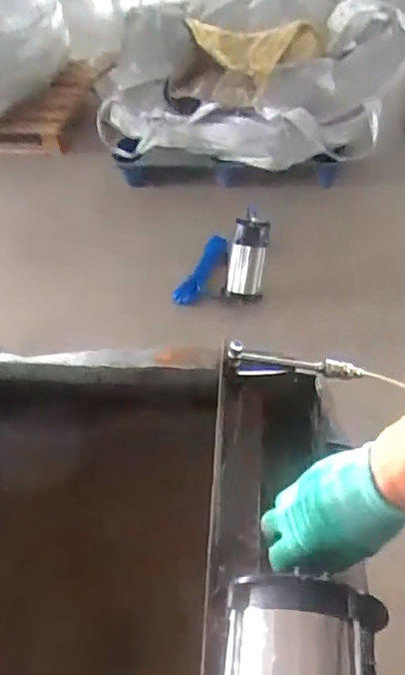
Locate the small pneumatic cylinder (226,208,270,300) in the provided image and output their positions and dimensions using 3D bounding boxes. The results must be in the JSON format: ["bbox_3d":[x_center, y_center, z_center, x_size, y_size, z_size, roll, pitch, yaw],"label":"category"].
[{"bbox_3d":[0.157,-0.262,1.957,0.114,0.310,0.106,11,27,14],"label":"small pneumatic cylinder"}]

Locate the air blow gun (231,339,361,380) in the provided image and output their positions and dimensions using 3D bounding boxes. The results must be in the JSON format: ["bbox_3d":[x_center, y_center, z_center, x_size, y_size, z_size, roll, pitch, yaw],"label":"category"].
[{"bbox_3d":[0.120,0.034,0.746,0.176,0.042,0.026,10,27,-4],"label":"air blow gun"}]

